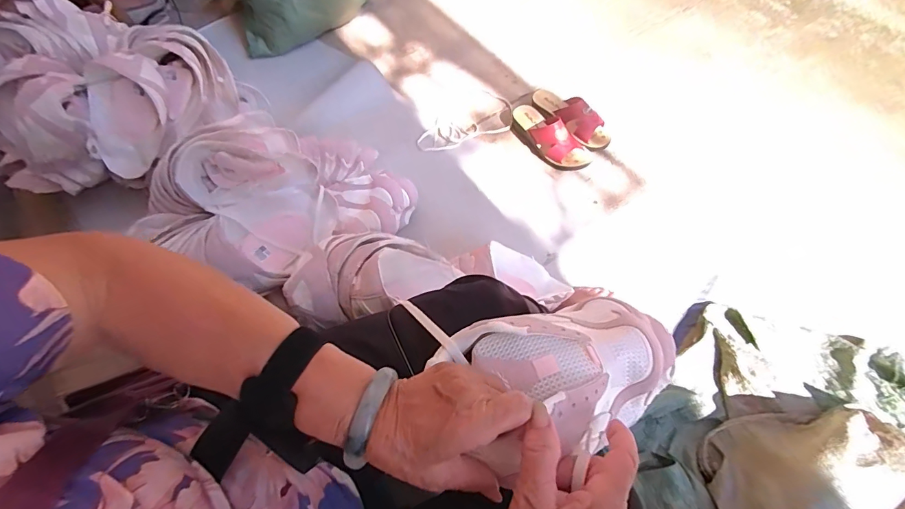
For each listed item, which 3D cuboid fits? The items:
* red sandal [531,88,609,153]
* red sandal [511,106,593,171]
[{"bbox_3d":[0.287,-0.343,1.033,0.069,0.077,0.230,-39,68,-17],"label":"red sandal"},{"bbox_3d":[0.232,-0.291,1.008,0.089,0.084,0.232,-38,68,-16],"label":"red sandal"}]

